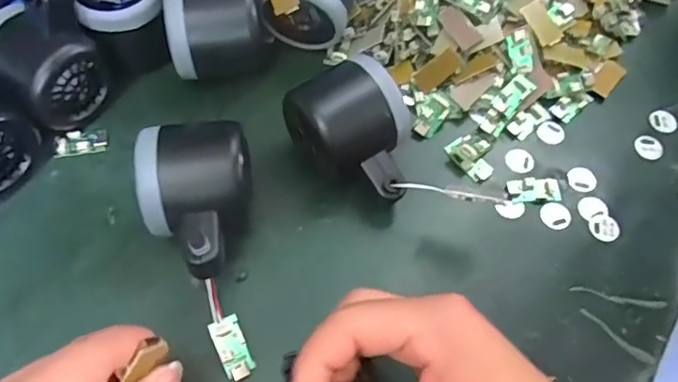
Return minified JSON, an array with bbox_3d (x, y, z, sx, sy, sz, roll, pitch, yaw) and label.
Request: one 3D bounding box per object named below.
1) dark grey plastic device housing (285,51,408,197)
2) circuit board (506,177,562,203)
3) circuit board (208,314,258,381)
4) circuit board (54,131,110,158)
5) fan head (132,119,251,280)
[{"bbox_3d":[0.010,-0.029,0.310,0.056,0.052,0.074,-32,70,-18],"label":"dark grey plastic device housing"},{"bbox_3d":[0.117,-0.001,0.330,0.033,0.004,0.015,0,64,-4],"label":"circuit board"},{"bbox_3d":[-0.055,0.081,0.283,0.015,0.004,0.032,-23,68,-14],"label":"circuit board"},{"bbox_3d":[-0.157,-0.030,0.335,0.030,0.004,0.016,-11,65,-9],"label":"circuit board"},{"bbox_3d":[-0.072,0.005,0.289,0.065,0.057,0.083,-6,64,-7],"label":"fan head"}]

